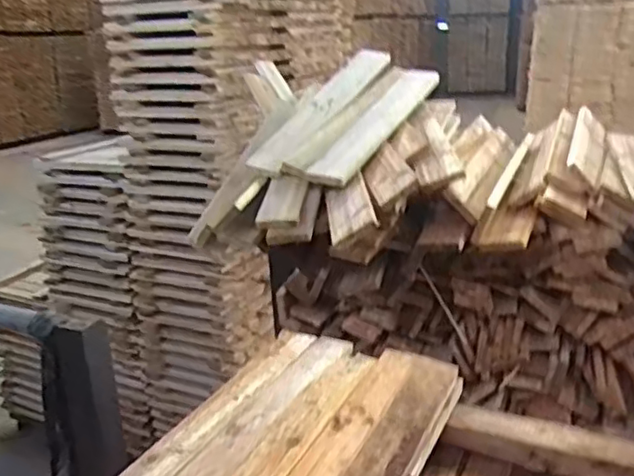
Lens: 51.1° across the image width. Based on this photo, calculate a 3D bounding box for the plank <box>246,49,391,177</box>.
[{"bbox_3d":[0.012,-0.277,1.388,0.097,0.028,0.538,8,41,31],"label":"plank"}]

